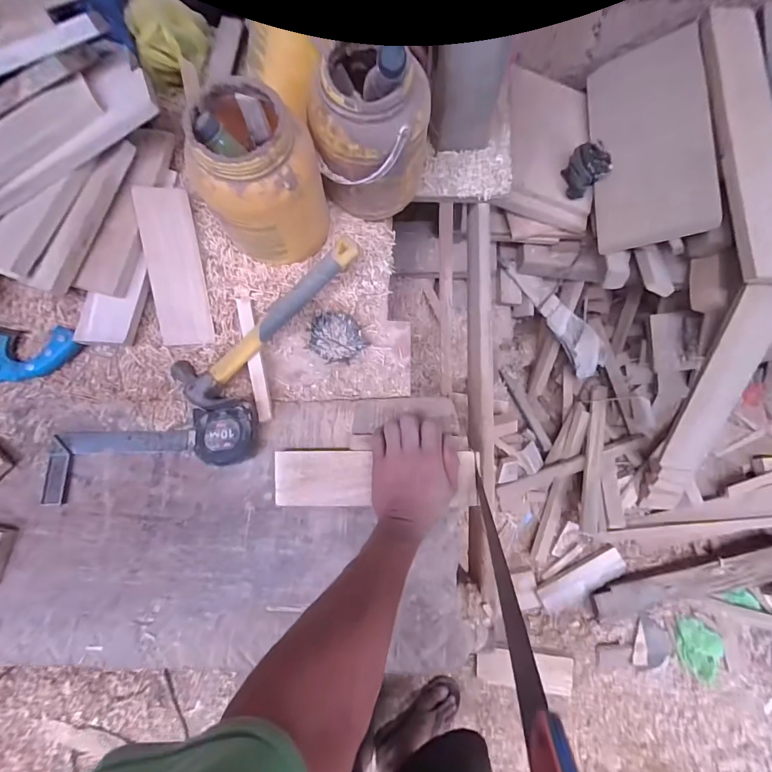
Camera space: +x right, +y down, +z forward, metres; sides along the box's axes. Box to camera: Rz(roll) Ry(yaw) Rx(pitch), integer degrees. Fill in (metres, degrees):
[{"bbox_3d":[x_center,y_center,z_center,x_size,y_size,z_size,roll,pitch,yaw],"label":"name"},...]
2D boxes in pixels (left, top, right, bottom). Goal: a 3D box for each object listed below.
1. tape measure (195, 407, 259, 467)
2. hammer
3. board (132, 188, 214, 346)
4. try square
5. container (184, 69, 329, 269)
[{"bbox_3d":[-0.221,0.069,0.547,0.083,0.044,0.082,-3,74,0],"label":"tape measure"},{"bbox_3d":[-0.179,-0.107,0.579,0.106,0.056,0.318,39,78,10],"label":"hammer"},{"bbox_3d":[-0.311,-0.174,0.586,0.075,0.012,0.223,-9,97,-16],"label":"board"},{"bbox_3d":[-0.374,0.111,0.551,0.192,0.017,0.093,-1,74,0],"label":"try square"},{"bbox_3d":[-0.167,-0.267,0.531,0.145,0.200,0.133,0,74,0],"label":"container"}]

